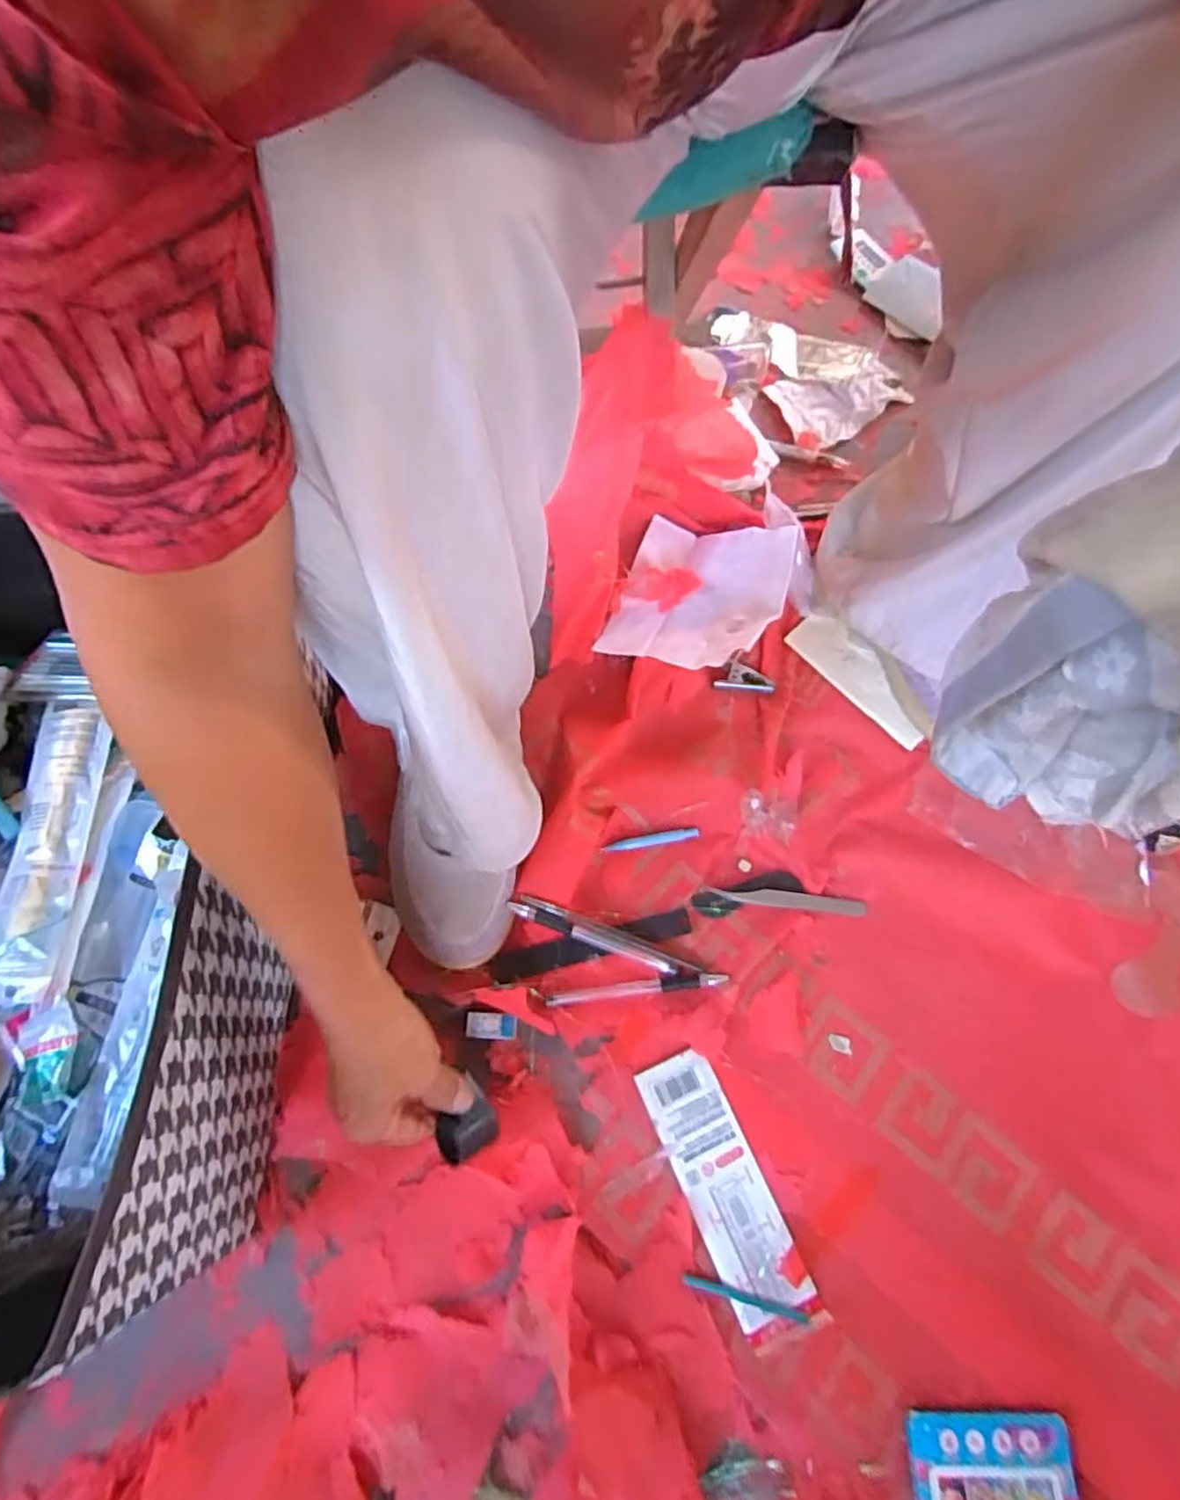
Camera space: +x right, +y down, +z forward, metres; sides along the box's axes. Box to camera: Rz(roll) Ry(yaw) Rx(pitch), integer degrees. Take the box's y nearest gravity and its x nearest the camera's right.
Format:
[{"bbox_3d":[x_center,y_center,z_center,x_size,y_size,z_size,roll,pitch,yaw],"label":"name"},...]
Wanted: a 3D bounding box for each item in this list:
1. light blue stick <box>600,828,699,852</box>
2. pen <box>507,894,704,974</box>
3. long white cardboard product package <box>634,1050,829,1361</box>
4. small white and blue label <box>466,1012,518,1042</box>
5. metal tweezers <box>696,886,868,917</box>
[{"bbox_3d":[0.047,0.070,0.540,0.074,0.006,0.010,-9,69,-6],"label":"light blue stick"},{"bbox_3d":[0.010,0.133,0.496,0.139,0.014,0.016,22,69,-6],"label":"pen"},{"bbox_3d":[0.089,0.288,0.454,0.051,0.004,0.169,-22,71,-11],"label":"long white cardboard product package"},{"bbox_3d":[-0.068,0.191,0.480,0.034,0.014,0.016,5,68,-1],"label":"small white and blue label"},{"bbox_3d":[0.147,0.112,0.524,0.118,0.005,0.014,6,68,0],"label":"metal tweezers"}]

